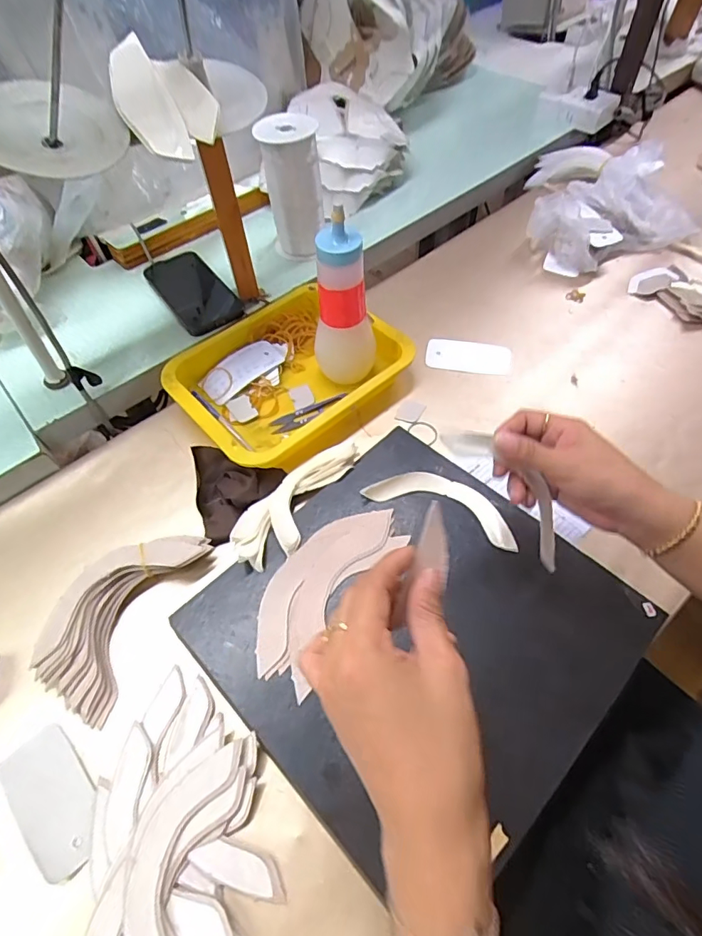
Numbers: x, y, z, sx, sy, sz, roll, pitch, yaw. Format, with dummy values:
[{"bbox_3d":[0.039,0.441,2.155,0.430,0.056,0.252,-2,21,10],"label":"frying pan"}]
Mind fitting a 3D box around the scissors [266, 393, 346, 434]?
[{"bbox_3d":[-0.048,-0.065,0.579,0.094,0.010,0.022,-21,59,-12],"label":"scissors"}]

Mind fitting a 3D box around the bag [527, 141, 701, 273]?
[{"bbox_3d":[0.385,-0.375,0.733,0.225,0.080,0.141,-23,60,-13],"label":"bag"}]

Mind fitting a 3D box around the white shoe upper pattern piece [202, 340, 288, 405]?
[{"bbox_3d":[-0.130,-0.125,0.616,0.112,0.014,0.053,-33,63,-19],"label":"white shoe upper pattern piece"}]

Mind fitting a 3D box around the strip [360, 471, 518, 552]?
[{"bbox_3d":[0.092,0.032,0.487,0.148,0.008,0.048,21,60,14],"label":"strip"}]

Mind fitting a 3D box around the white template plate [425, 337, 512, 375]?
[{"bbox_3d":[0.150,-0.143,0.634,0.105,0.011,0.056,7,59,5],"label":"white template plate"}]

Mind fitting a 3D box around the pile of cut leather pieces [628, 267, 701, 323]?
[{"bbox_3d":[0.448,-0.238,0.674,0.117,0.024,0.070,38,65,22],"label":"pile of cut leather pieces"}]

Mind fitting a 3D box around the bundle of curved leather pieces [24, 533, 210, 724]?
[{"bbox_3d":[-0.210,0.126,0.451,0.086,0.032,0.168,22,60,14],"label":"bundle of curved leather pieces"}]

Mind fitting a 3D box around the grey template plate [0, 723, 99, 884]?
[{"bbox_3d":[-0.225,0.251,0.377,0.100,0.008,0.054,41,60,21],"label":"grey template plate"}]

